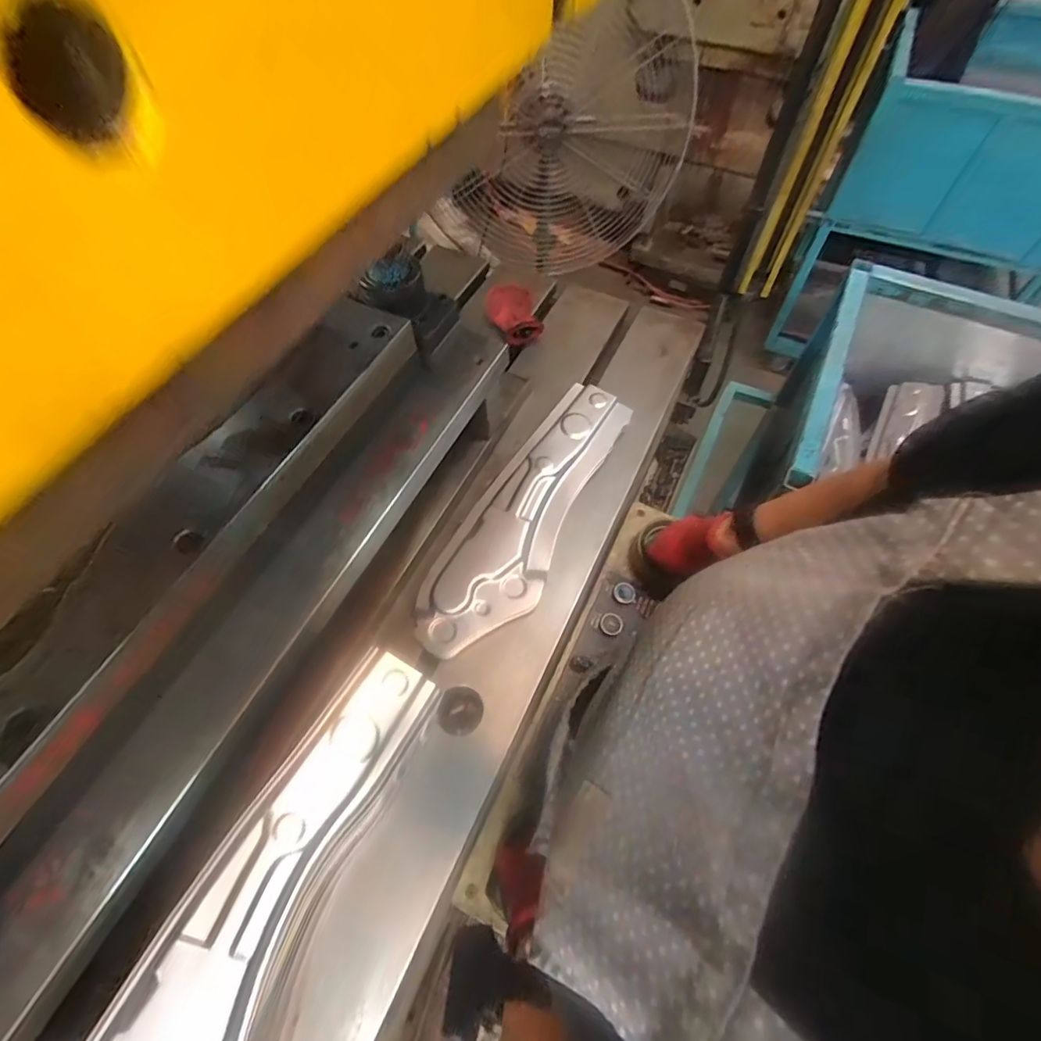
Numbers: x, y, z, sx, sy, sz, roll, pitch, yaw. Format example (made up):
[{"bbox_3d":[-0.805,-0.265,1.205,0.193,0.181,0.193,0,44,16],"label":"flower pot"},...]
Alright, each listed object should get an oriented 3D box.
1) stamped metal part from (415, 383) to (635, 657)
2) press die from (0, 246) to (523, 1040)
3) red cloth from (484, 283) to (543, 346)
[{"bbox_3d":[0.015,-0.018,0.662,0.121,0.030,0.421,27,63,17],"label":"stamped metal part"},{"bbox_3d":[-0.266,0.069,0.484,0.186,0.209,0.817,23,62,14],"label":"press die"},{"bbox_3d":[-0.011,-0.340,0.851,0.093,0.076,0.055,-4,59,-1],"label":"red cloth"}]

